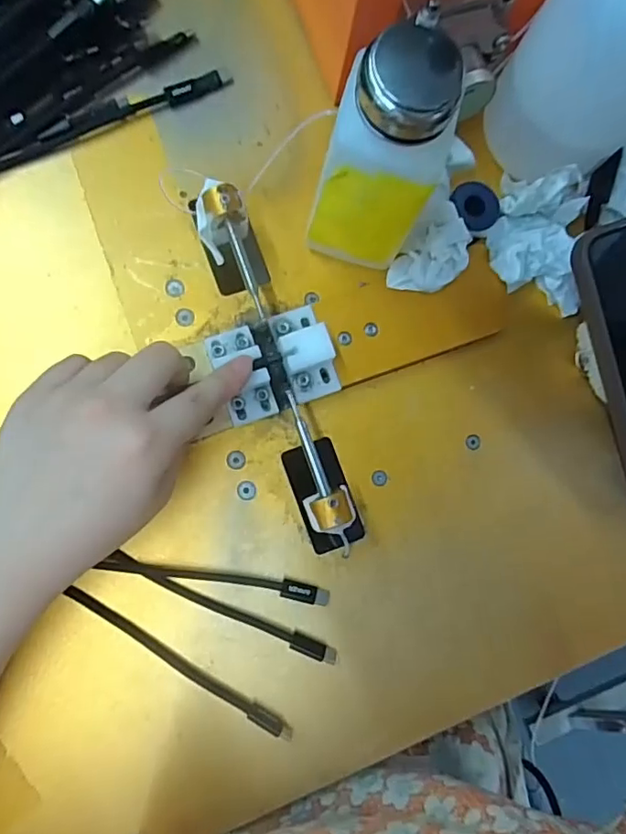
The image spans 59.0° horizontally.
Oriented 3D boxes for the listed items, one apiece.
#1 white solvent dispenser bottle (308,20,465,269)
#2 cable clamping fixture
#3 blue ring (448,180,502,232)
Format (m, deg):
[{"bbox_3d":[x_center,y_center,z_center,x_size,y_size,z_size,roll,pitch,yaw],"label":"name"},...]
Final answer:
[{"bbox_3d":[0.031,-0.113,0.266,0.054,0.128,0.043,13,81,-4],"label":"white solvent dispenser bottle"},{"bbox_3d":[-0.017,-0.021,0.295,0.059,0.048,0.196,-19,88,-8],"label":"cable clamping fixture"},{"bbox_3d":[0.094,-0.122,0.318,0.029,0.007,0.028,0,87,-4],"label":"blue ring"}]

